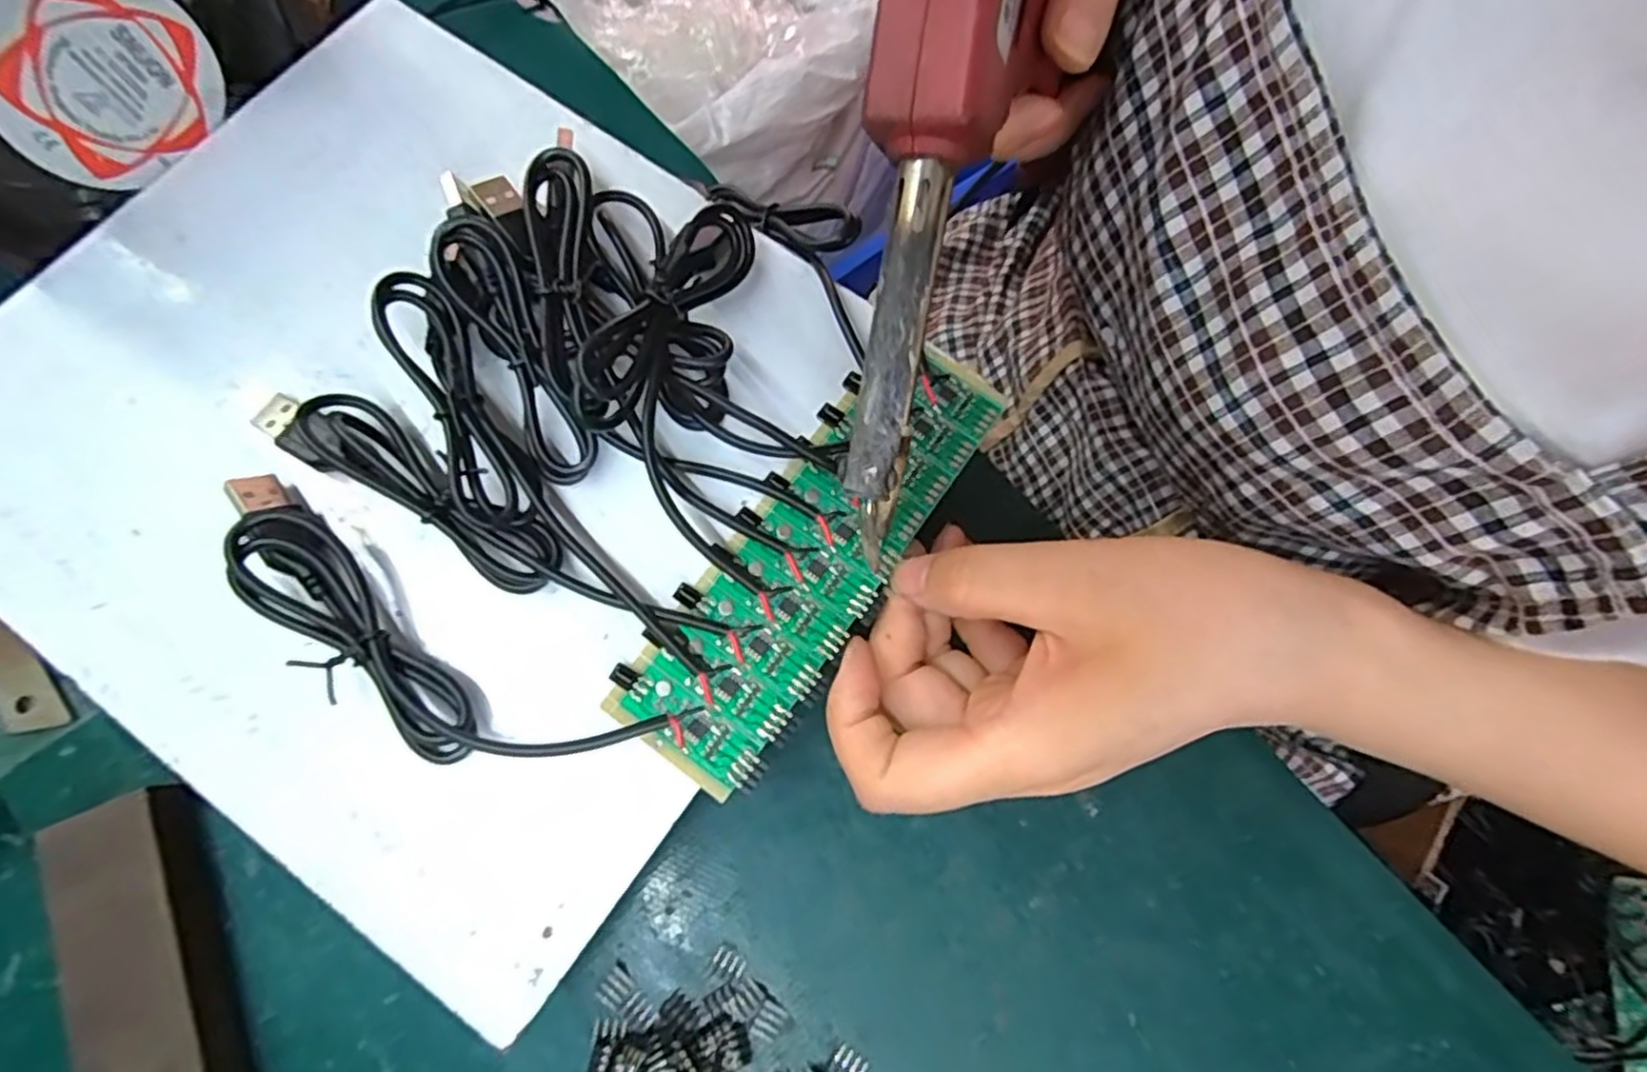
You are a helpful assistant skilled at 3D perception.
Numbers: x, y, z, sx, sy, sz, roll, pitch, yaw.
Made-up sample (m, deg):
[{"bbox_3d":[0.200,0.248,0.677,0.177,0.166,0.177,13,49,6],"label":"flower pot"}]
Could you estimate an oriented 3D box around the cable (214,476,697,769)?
[{"bbox_3d":[-0.106,0.030,0.191,0.133,0.019,0.039,29,75,6],"label":"cable"}]

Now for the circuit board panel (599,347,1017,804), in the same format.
[{"bbox_3d":[-0.001,0.002,0.210,0.045,0.006,0.141,37,76,8],"label":"circuit board panel"}]

